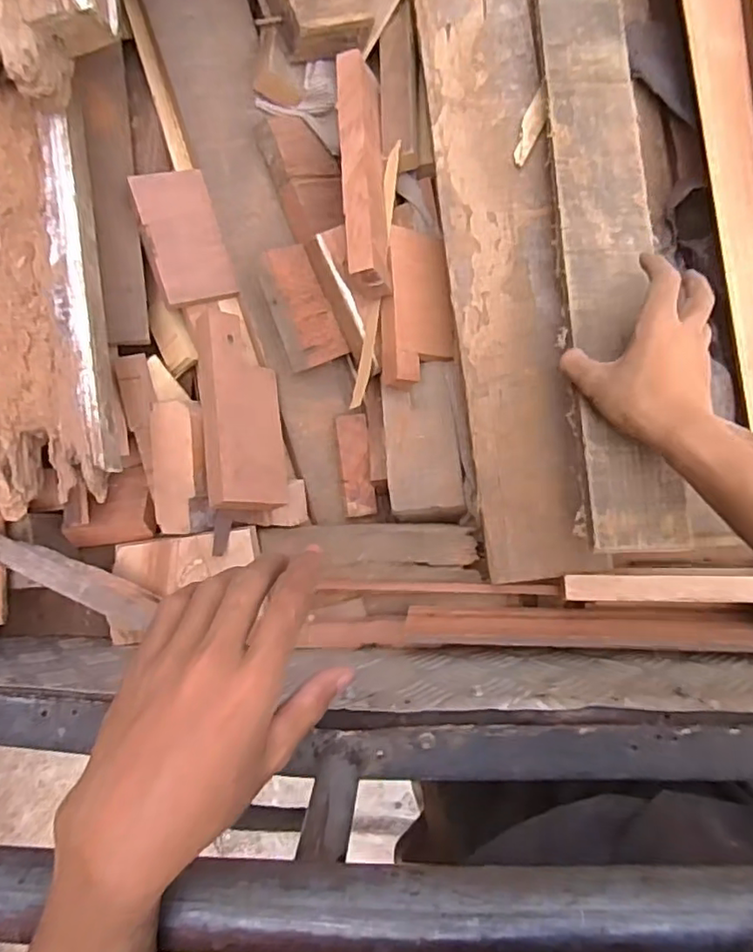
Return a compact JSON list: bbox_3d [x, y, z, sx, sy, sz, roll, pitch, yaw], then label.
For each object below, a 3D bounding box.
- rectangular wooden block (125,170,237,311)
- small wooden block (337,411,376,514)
[{"bbox_3d":[-0.196,-0.241,0.624,0.076,0.012,0.126,-21,103,-28],"label":"rectangular wooden block"},{"bbox_3d":[-0.022,-0.012,0.671,0.032,0.015,0.109,-7,85,7],"label":"small wooden block"}]

